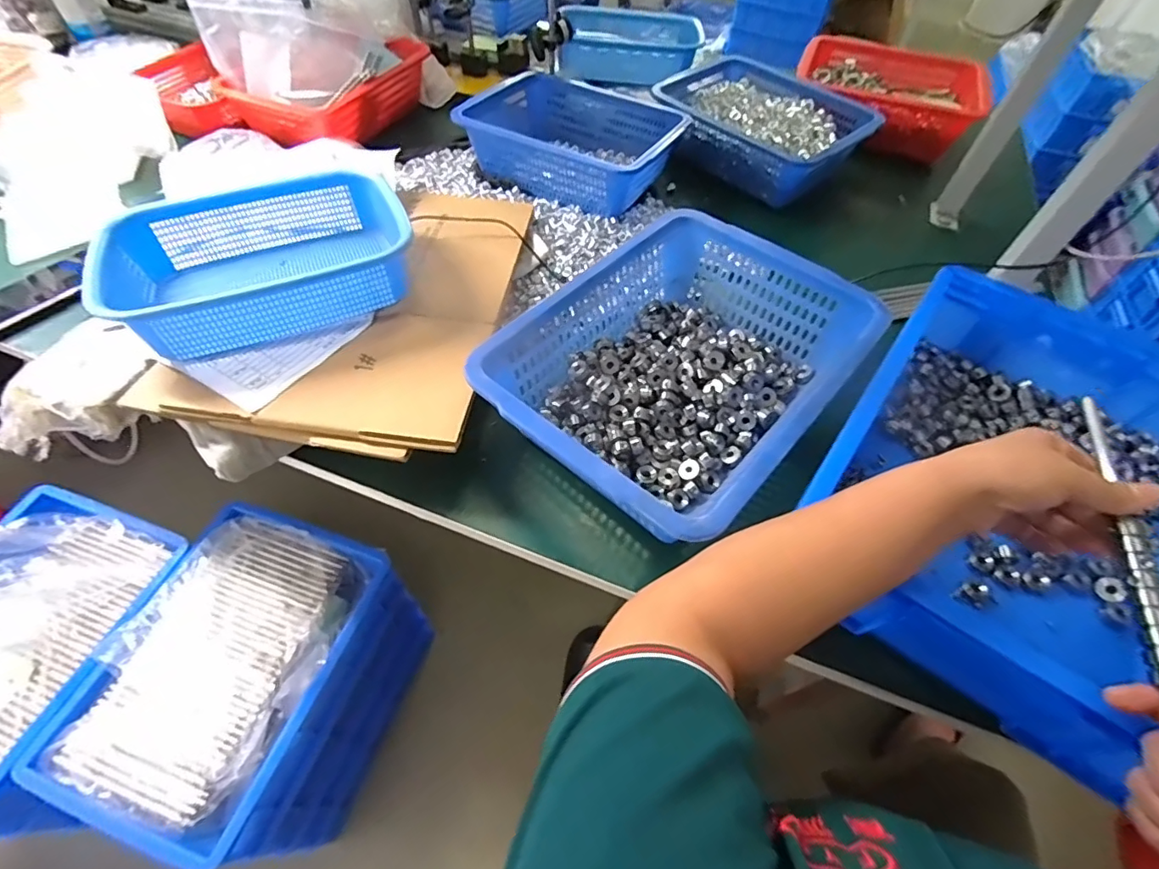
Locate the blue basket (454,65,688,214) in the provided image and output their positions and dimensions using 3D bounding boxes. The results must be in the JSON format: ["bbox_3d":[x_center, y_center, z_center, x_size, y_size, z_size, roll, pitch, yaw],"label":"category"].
[{"bbox_3d":[-0.013,-0.473,0.825,0.308,0.088,0.262,28,59,16],"label":"blue basket"}]

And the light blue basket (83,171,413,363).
[{"bbox_3d":[-0.331,-0.190,0.559,0.281,0.073,0.194,-23,59,-18],"label":"light blue basket"}]

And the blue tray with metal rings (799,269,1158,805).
[{"bbox_3d":[0.405,0.045,0.467,0.284,0.111,0.406,33,60,19],"label":"blue tray with metal rings"}]

